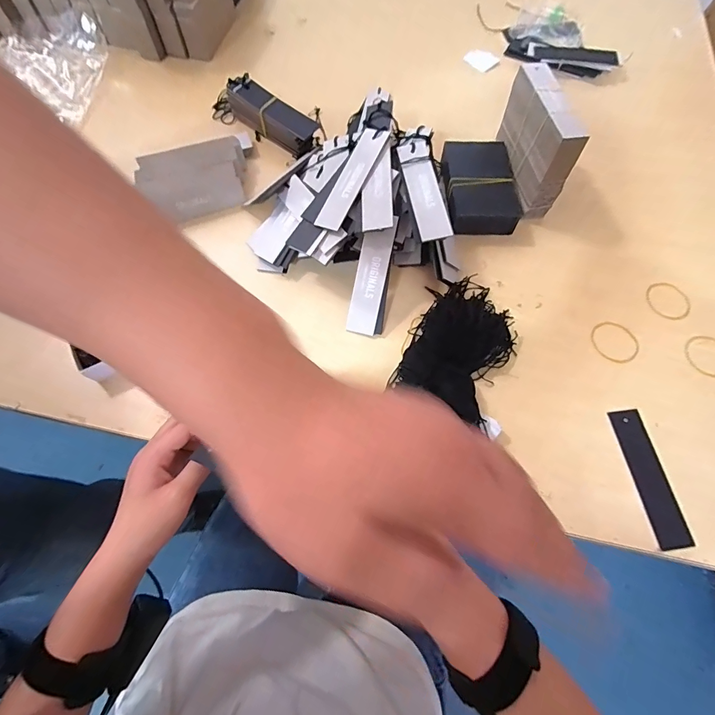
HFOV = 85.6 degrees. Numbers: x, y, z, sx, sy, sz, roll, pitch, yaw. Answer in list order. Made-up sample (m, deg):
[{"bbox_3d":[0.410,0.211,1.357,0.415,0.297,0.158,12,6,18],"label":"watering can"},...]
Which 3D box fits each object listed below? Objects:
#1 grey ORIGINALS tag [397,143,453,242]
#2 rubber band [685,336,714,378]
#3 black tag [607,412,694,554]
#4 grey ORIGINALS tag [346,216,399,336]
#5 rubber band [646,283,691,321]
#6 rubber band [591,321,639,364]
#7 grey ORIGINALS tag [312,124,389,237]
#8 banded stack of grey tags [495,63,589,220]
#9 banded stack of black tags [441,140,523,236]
[{"bbox_3d":[0.071,-0.178,0.410,0.032,0.011,0.124,-8,67,-4],"label":"grey ORIGINALS tag"},{"bbox_3d":[0.384,-0.001,0.420,0.048,0.006,0.047,-2,70,4],"label":"rubber band"},{"bbox_3d":[0.278,0.113,0.369,0.034,0.004,0.125,-8,67,-4],"label":"black tag"},{"bbox_3d":[0.014,-0.084,0.412,0.032,0.006,0.119,14,100,10],"label":"grey ORIGINALS tag"},{"bbox_3d":[0.360,-0.065,0.448,0.047,0.004,0.045,-2,73,6],"label":"rubber band"},{"bbox_3d":[0.285,-0.018,0.426,0.047,0.004,0.051,0,67,-1],"label":"rubber band"},{"bbox_3d":[-0.006,-0.194,0.417,0.033,0.004,0.126,24,84,25],"label":"grey ORIGINALS tag"},{"bbox_3d":[0.213,-0.258,0.468,0.038,0.107,0.130,-11,67,-5],"label":"banded stack of grey tags"},{"bbox_3d":[0.154,-0.218,0.494,0.088,0.039,0.143,0,67,-1],"label":"banded stack of black tags"}]

